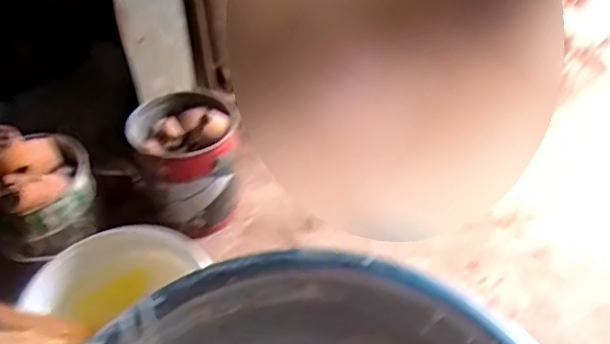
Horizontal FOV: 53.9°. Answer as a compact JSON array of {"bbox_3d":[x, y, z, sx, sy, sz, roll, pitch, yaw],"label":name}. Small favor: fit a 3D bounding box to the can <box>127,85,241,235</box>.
[{"bbox_3d":[-0.323,-0.015,1.721,0.277,0.386,0.263,-2,45,2],"label":"can"}]

